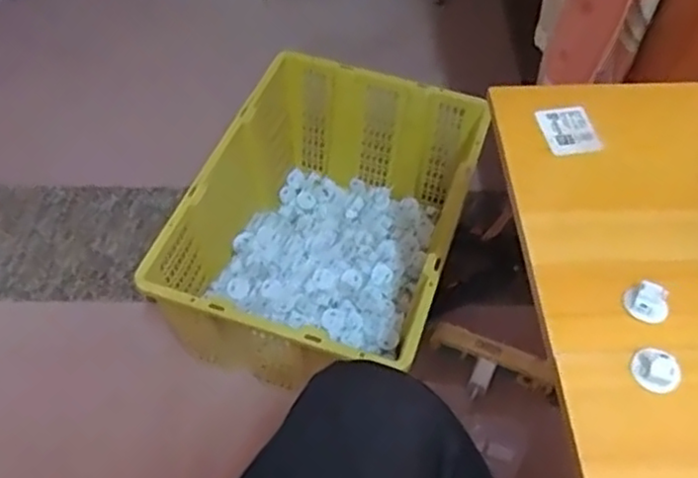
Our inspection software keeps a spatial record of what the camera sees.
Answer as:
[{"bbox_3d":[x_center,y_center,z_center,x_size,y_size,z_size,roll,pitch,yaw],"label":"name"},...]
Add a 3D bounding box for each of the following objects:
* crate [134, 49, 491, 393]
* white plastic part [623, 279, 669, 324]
[{"bbox_3d":[-0.035,-0.012,1.022,0.377,0.241,0.468,13,56,11],"label":"crate"},{"bbox_3d":[0.229,0.049,0.521,0.032,0.016,0.027,37,63,25],"label":"white plastic part"}]

